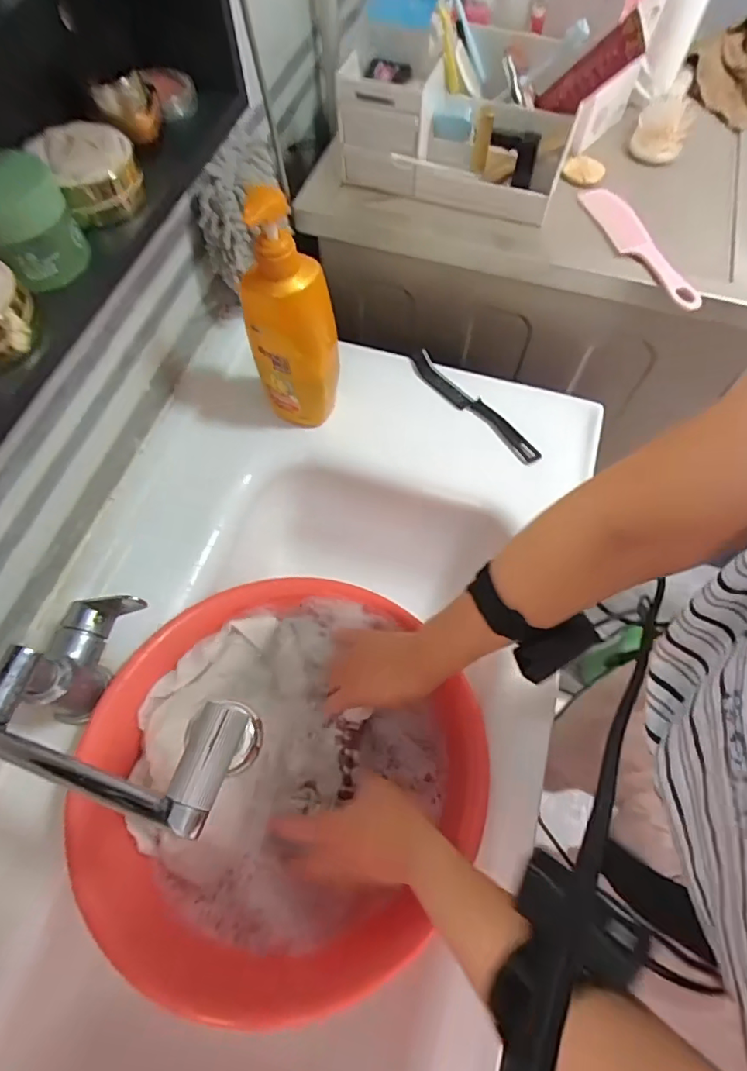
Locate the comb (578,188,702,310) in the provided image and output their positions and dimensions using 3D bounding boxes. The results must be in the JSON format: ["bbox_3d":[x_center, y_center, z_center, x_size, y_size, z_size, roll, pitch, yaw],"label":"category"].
[{"bbox_3d":[0.297,-0.329,0.594,0.047,0.010,0.204,-18,65,-8],"label":"comb"}]

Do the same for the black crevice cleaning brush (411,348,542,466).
[{"bbox_3d":[0.123,-0.160,0.644,0.027,0.016,0.202,-41,71,-17],"label":"black crevice cleaning brush"}]

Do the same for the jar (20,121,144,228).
[{"bbox_3d":[-0.191,-0.249,0.361,0.058,0.037,0.057,0,64,0],"label":"jar"}]

